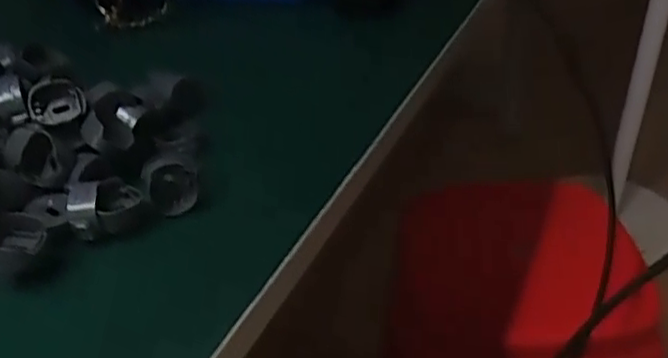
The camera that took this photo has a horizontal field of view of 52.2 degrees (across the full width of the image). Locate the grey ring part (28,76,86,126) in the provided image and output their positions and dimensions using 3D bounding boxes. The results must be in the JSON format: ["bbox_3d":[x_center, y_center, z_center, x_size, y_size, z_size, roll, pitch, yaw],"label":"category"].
[{"bbox_3d":[-0.151,-0.043,0.371,0.027,0.017,0.024,-15,37,-16],"label":"grey ring part"}]

